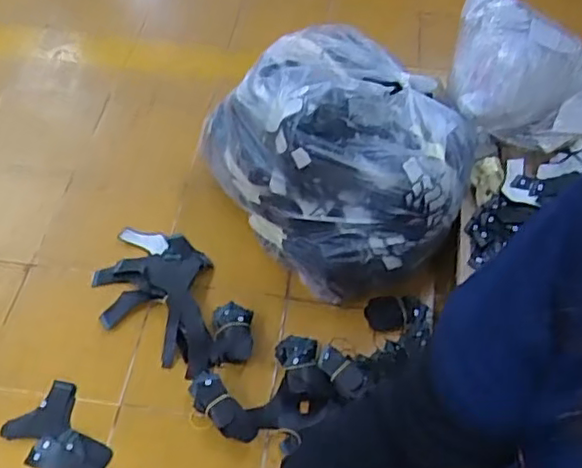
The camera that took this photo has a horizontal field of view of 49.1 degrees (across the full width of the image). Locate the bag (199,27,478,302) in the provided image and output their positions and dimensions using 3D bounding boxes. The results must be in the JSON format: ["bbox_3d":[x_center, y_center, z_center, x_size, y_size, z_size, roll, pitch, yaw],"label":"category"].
[{"bbox_3d":[0.084,-0.120,0.974,0.320,0.272,0.386,-26,58,-21],"label":"bag"}]

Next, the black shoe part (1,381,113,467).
[{"bbox_3d":[-0.274,0.281,0.807,0.194,0.008,0.092,38,59,24],"label":"black shoe part"}]

